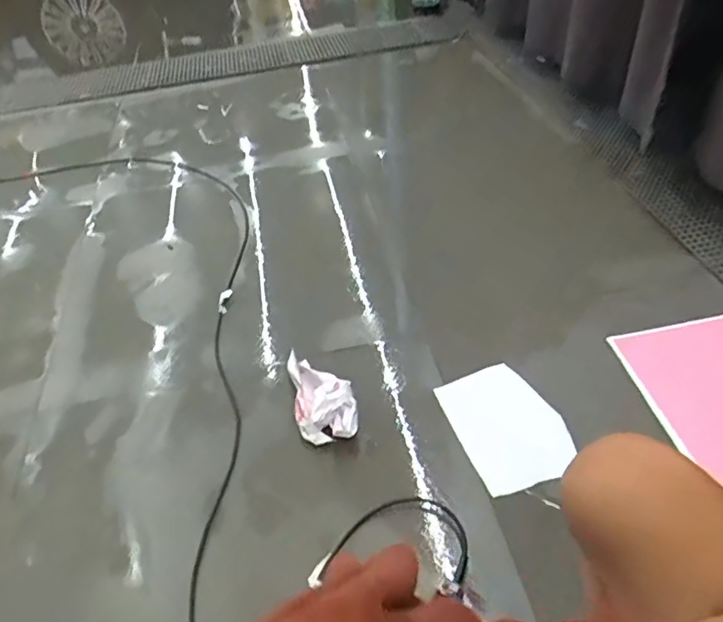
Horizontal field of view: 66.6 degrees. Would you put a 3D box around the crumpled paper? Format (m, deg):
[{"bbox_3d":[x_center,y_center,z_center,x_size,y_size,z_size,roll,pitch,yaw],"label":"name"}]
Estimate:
[{"bbox_3d":[-0.074,0.152,1.003,0.106,0.089,0.196,-15,45,-8],"label":"crumpled paper"}]

